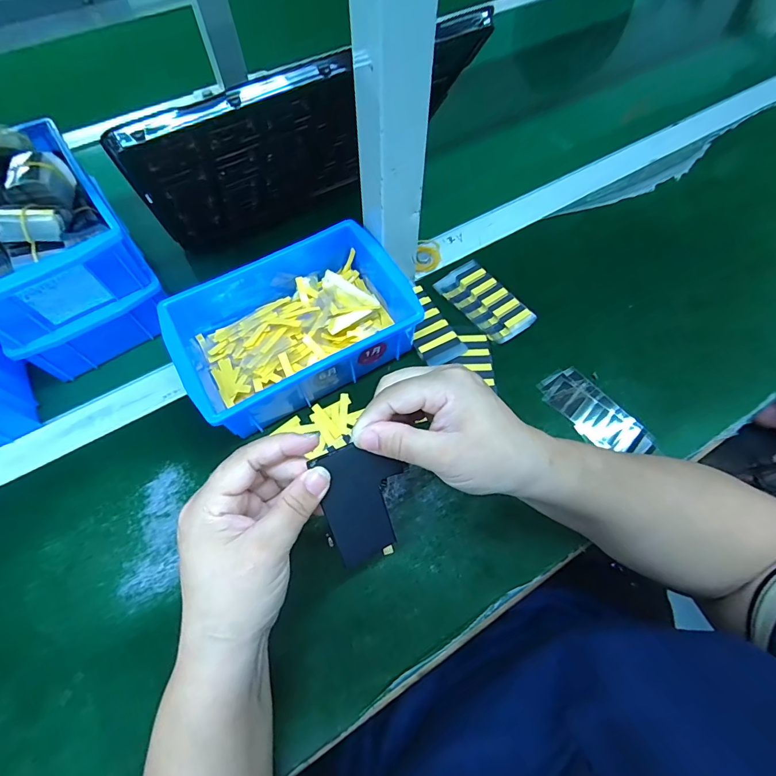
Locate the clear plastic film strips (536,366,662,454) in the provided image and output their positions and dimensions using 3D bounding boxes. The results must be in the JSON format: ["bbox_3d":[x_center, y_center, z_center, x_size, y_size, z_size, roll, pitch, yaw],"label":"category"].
[{"bbox_3d":[0.188,0.023,0.363,0.051,0.009,0.103,-34,67,-16],"label":"clear plastic film strips"}]

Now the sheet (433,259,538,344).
[{"bbox_3d":[0.099,-0.089,0.416,0.050,0.013,0.097,-31,67,-15],"label":"sheet"}]

